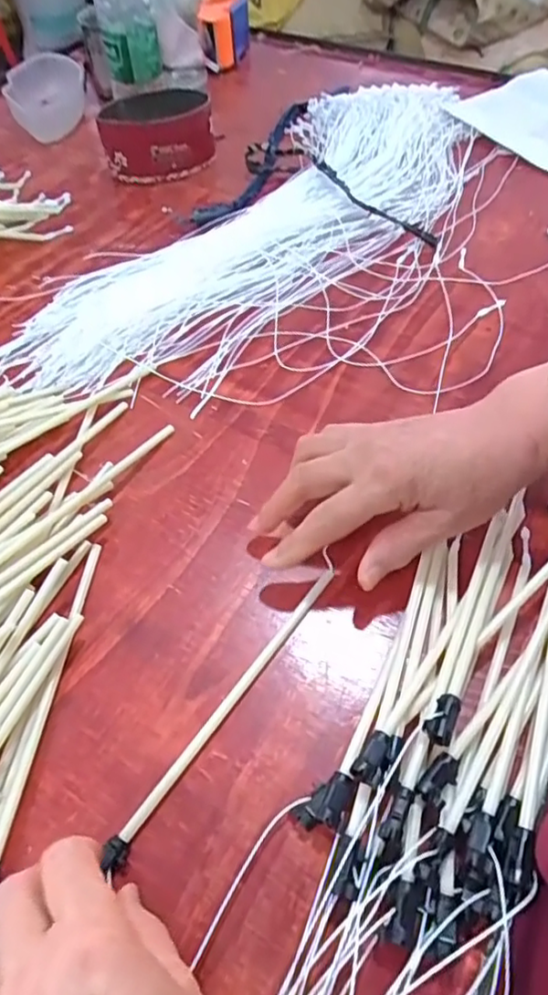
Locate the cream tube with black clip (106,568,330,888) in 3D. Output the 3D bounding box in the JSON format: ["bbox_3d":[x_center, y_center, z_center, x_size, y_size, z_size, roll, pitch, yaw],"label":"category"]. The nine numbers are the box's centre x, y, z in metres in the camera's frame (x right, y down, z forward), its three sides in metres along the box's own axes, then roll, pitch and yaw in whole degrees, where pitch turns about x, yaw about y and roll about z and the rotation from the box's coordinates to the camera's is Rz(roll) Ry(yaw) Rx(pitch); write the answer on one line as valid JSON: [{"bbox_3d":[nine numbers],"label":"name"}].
[{"bbox_3d":[-0.021,0.109,0.329,0.010,0.009,0.189,30,60,22],"label":"cream tube with black clip"}]

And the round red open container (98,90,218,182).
[{"bbox_3d":[-0.127,-0.398,0.671,0.120,0.058,0.087,-12,54,-7],"label":"round red open container"}]

